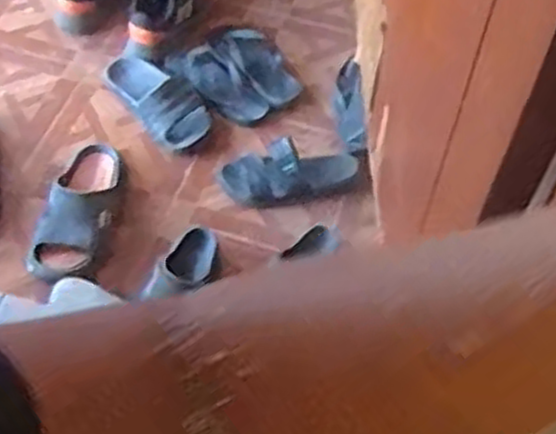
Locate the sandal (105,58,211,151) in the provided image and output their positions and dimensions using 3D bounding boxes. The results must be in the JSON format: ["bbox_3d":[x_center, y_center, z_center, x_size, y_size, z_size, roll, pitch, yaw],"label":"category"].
[{"bbox_3d":[-0.247,-0.249,1.552,0.128,0.067,0.281,-38,64,-24],"label":"sandal"}]

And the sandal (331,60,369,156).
[{"bbox_3d":[0.147,-0.224,1.552,0.065,0.075,0.225,-4,68,-4],"label":"sandal"}]

